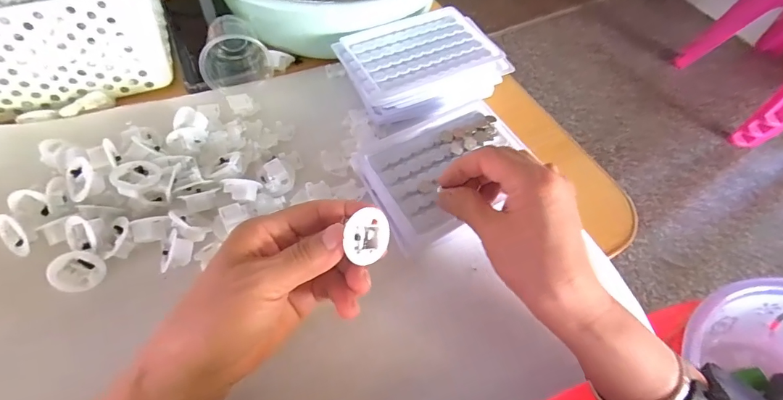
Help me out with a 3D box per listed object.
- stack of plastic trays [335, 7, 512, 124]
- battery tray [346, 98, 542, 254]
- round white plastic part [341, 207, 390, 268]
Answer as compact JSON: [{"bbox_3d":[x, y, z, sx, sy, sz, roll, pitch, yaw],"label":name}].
[{"bbox_3d":[0.030,-0.133,0.414,0.155,0.044,0.107,-23,62,-17],"label":"stack of plastic trays"},{"bbox_3d":[0.045,-0.029,0.354,0.140,0.025,0.105,-27,63,-19],"label":"battery tray"},{"bbox_3d":[-0.014,0.022,0.247,0.030,0.028,0.007,-31,22,-34],"label":"round white plastic part"}]

